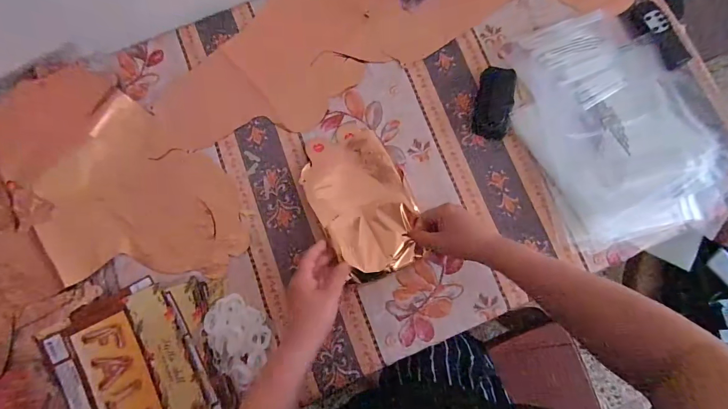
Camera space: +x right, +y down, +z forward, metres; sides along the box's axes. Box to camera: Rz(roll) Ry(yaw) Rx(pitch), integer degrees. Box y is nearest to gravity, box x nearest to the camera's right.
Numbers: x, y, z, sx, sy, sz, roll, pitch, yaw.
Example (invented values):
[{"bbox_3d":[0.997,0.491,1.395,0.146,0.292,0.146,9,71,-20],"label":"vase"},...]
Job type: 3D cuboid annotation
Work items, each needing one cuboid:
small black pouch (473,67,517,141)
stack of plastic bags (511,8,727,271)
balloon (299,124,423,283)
[{"bbox_3d":[0.196,-0.155,0.541,0.051,0.015,0.113,12,82,4],"label":"small black pouch"},{"bbox_3d":[0.394,-0.113,0.524,0.300,0.030,0.370,-20,81,-1],"label":"stack of plastic bags"},{"bbox_3d":[-0.003,-0.009,0.504,0.128,0.031,0.213,-26,81,-2],"label":"balloon"}]

